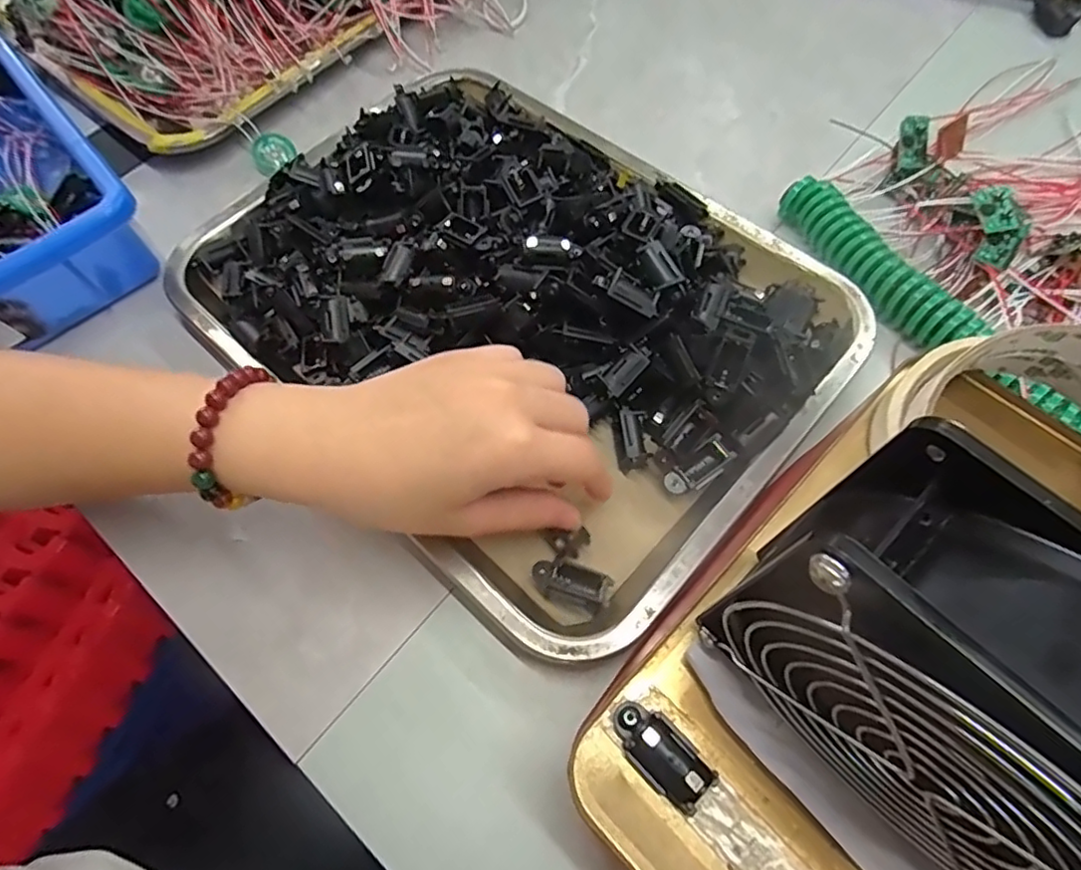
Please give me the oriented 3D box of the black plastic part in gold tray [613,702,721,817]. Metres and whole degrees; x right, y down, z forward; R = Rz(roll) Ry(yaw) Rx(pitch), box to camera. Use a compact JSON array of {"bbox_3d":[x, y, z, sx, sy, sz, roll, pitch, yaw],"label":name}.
[{"bbox_3d":[0.039,0.104,0.198,0.019,0.014,0.034,-40,68,-15],"label":"black plastic part in gold tray"}]

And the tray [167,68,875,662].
[{"bbox_3d":[-0.023,-0.080,0.337,0.345,0.051,0.264,39,72,20],"label":"tray"}]

